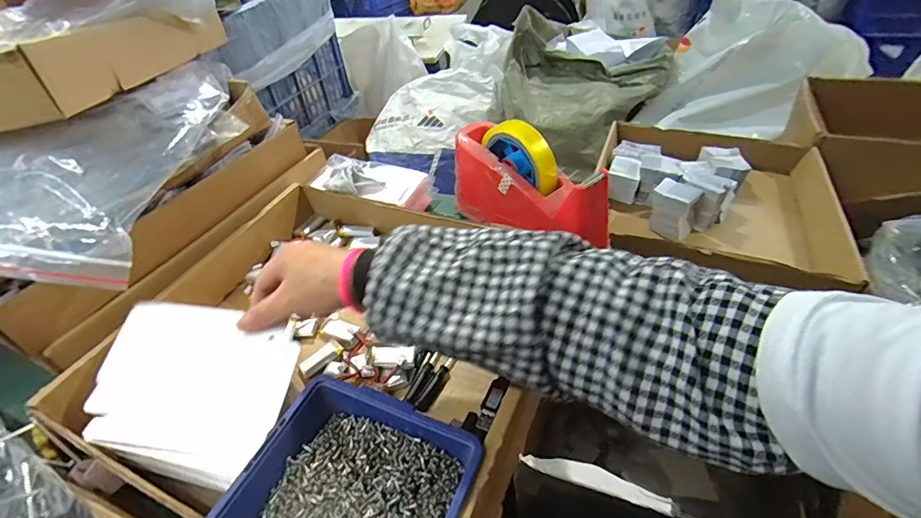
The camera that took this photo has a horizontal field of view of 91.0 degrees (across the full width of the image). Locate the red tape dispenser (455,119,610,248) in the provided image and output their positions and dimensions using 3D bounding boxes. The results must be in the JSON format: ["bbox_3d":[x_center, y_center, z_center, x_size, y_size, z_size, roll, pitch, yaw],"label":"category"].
[{"bbox_3d":[0.069,-0.084,0.498,0.069,0.104,0.197,-30,47,-23],"label":"red tape dispenser"}]

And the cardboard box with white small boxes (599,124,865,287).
[{"bbox_3d":[0.414,-0.100,0.764,0.360,0.104,0.384,10,45,19],"label":"cardboard box with white small boxes"}]

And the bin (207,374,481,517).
[{"bbox_3d":[-0.068,0.160,0.302,0.136,0.056,0.122,13,46,22],"label":"bin"}]

